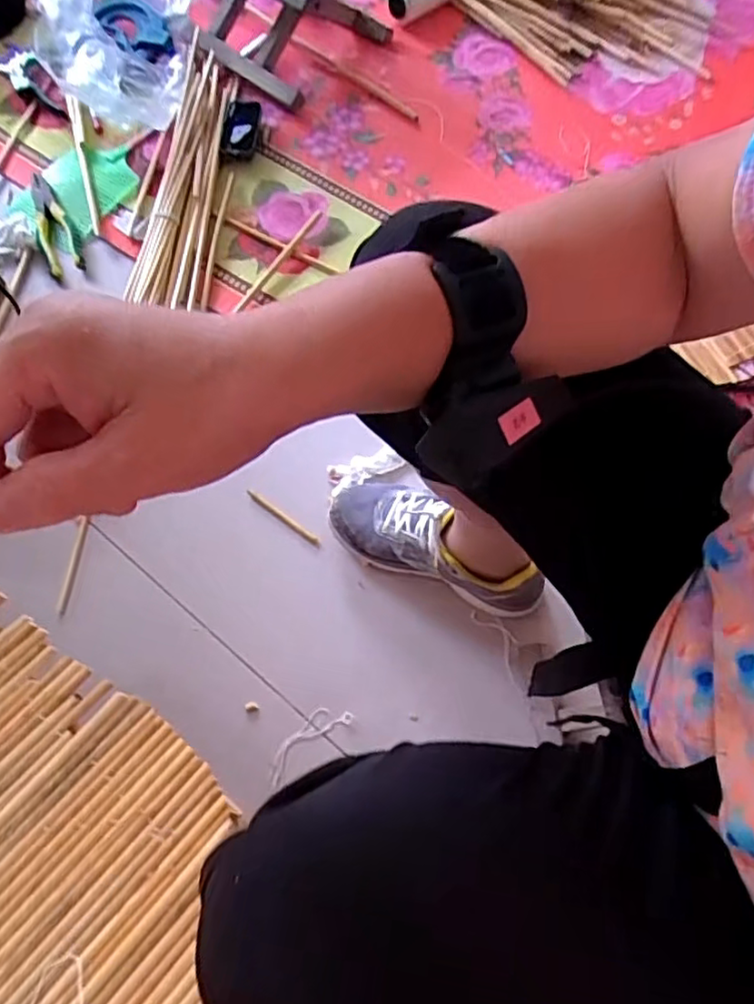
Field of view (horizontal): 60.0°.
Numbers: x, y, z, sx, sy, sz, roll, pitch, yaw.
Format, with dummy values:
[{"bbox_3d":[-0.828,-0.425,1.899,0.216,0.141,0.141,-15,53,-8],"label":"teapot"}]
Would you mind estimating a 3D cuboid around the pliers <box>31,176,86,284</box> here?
[{"bbox_3d":[-0.454,-0.388,0.918,0.044,0.021,0.180,-20,70,-10],"label":"pliers"}]

